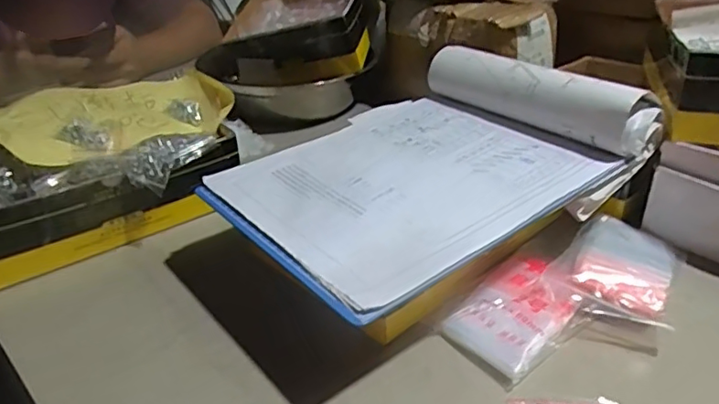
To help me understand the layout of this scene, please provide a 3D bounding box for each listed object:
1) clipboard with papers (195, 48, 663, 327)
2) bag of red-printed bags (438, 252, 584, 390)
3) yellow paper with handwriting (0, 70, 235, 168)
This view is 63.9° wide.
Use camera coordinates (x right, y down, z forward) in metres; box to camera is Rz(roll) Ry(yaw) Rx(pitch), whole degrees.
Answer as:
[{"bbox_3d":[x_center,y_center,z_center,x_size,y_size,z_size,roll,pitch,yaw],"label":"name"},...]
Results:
[{"bbox_3d":[0.049,-0.044,0.456,0.294,0.067,0.230,-24,37,-35],"label":"clipboard with papers"},{"bbox_3d":[0.117,0.081,0.427,0.109,0.028,0.069,-26,38,-37],"label":"bag of red-printed bags"},{"bbox_3d":[-0.233,-0.083,0.569,0.145,0.042,0.226,23,39,37],"label":"yellow paper with handwriting"}]

